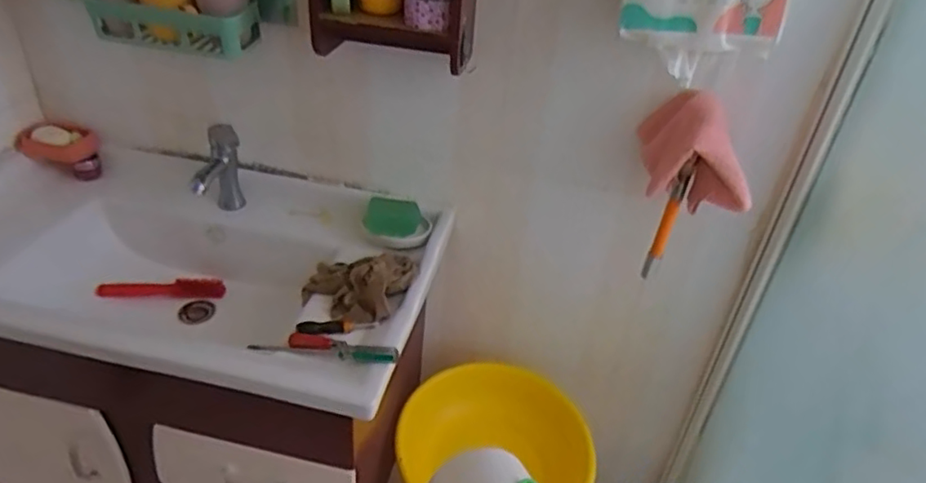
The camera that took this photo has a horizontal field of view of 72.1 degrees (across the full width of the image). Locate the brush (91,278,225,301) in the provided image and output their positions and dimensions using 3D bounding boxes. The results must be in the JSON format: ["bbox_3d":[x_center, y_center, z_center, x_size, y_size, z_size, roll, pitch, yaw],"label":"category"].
[{"bbox_3d":[-0.549,0.087,1.167,0.212,0.025,0.038,-1,35,-10],"label":"brush"}]

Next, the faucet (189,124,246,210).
[{"bbox_3d":[-0.432,-0.099,1.121,0.087,0.186,0.082,-10,38,-21],"label":"faucet"}]

